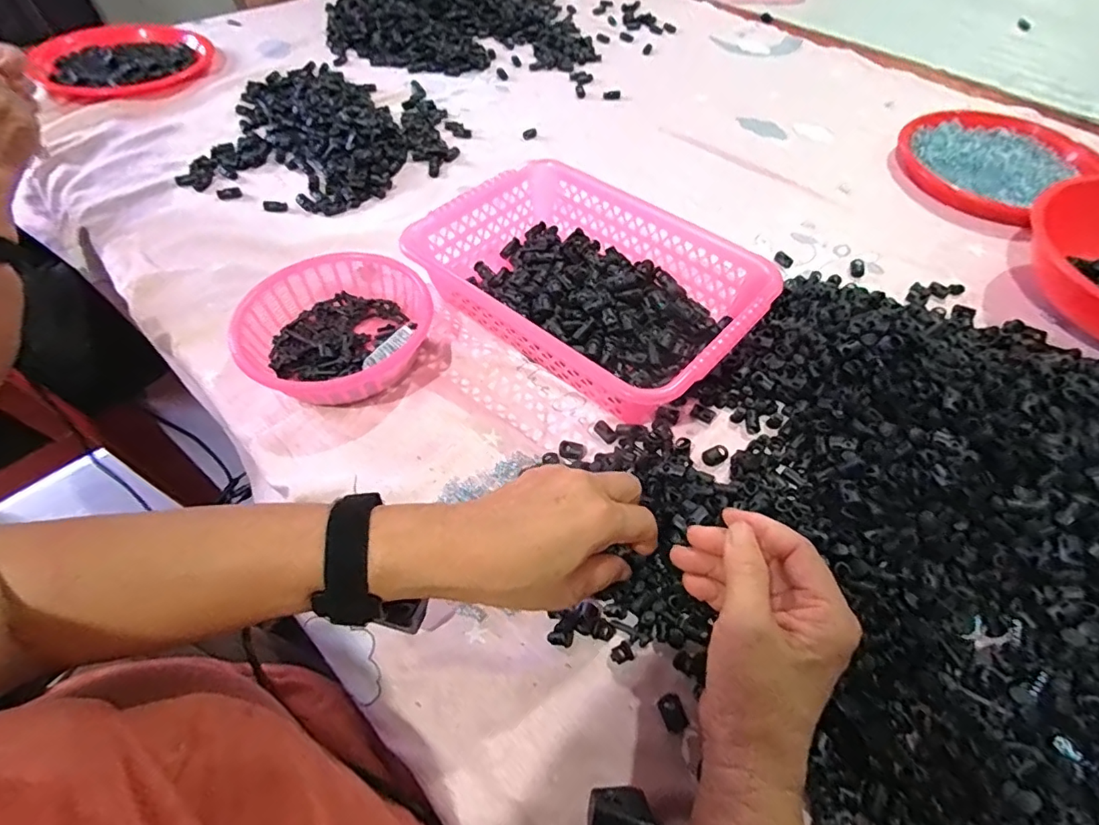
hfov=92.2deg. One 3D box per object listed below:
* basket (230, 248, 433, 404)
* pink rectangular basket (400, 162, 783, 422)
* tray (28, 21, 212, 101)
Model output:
[{"bbox_3d":[-0.194,-0.074,0.489,0.160,0.054,0.165,0,54,-1],"label":"basket"},{"bbox_3d":[0.037,-0.124,0.516,0.304,0.075,0.202,35,61,21],"label":"pink rectangular basket"},{"bbox_3d":[-0.701,-0.580,0.864,0.255,0.031,0.243,37,62,23],"label":"tray"}]

